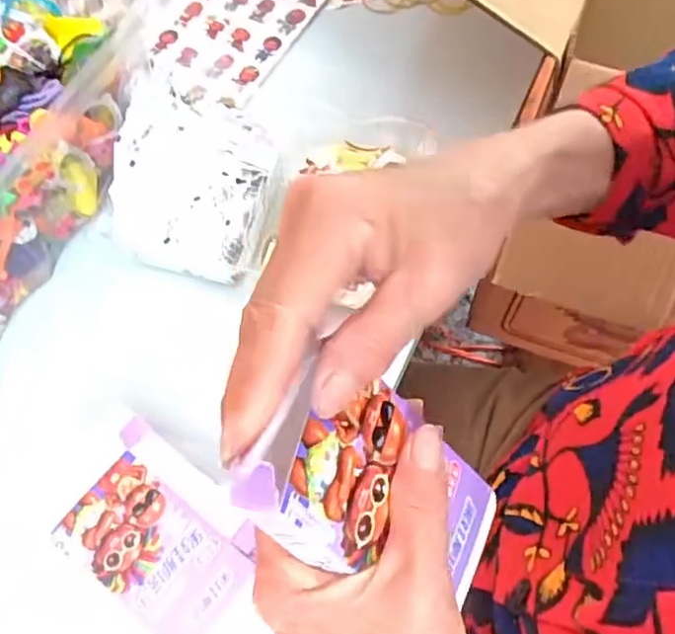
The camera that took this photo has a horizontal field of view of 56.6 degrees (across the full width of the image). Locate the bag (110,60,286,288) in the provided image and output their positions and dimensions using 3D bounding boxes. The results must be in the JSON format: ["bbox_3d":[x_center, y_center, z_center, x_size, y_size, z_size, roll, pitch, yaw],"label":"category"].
[{"bbox_3d":[-0.106,-0.120,0.487,0.120,0.056,0.175,6,67,4],"label":"bag"}]

